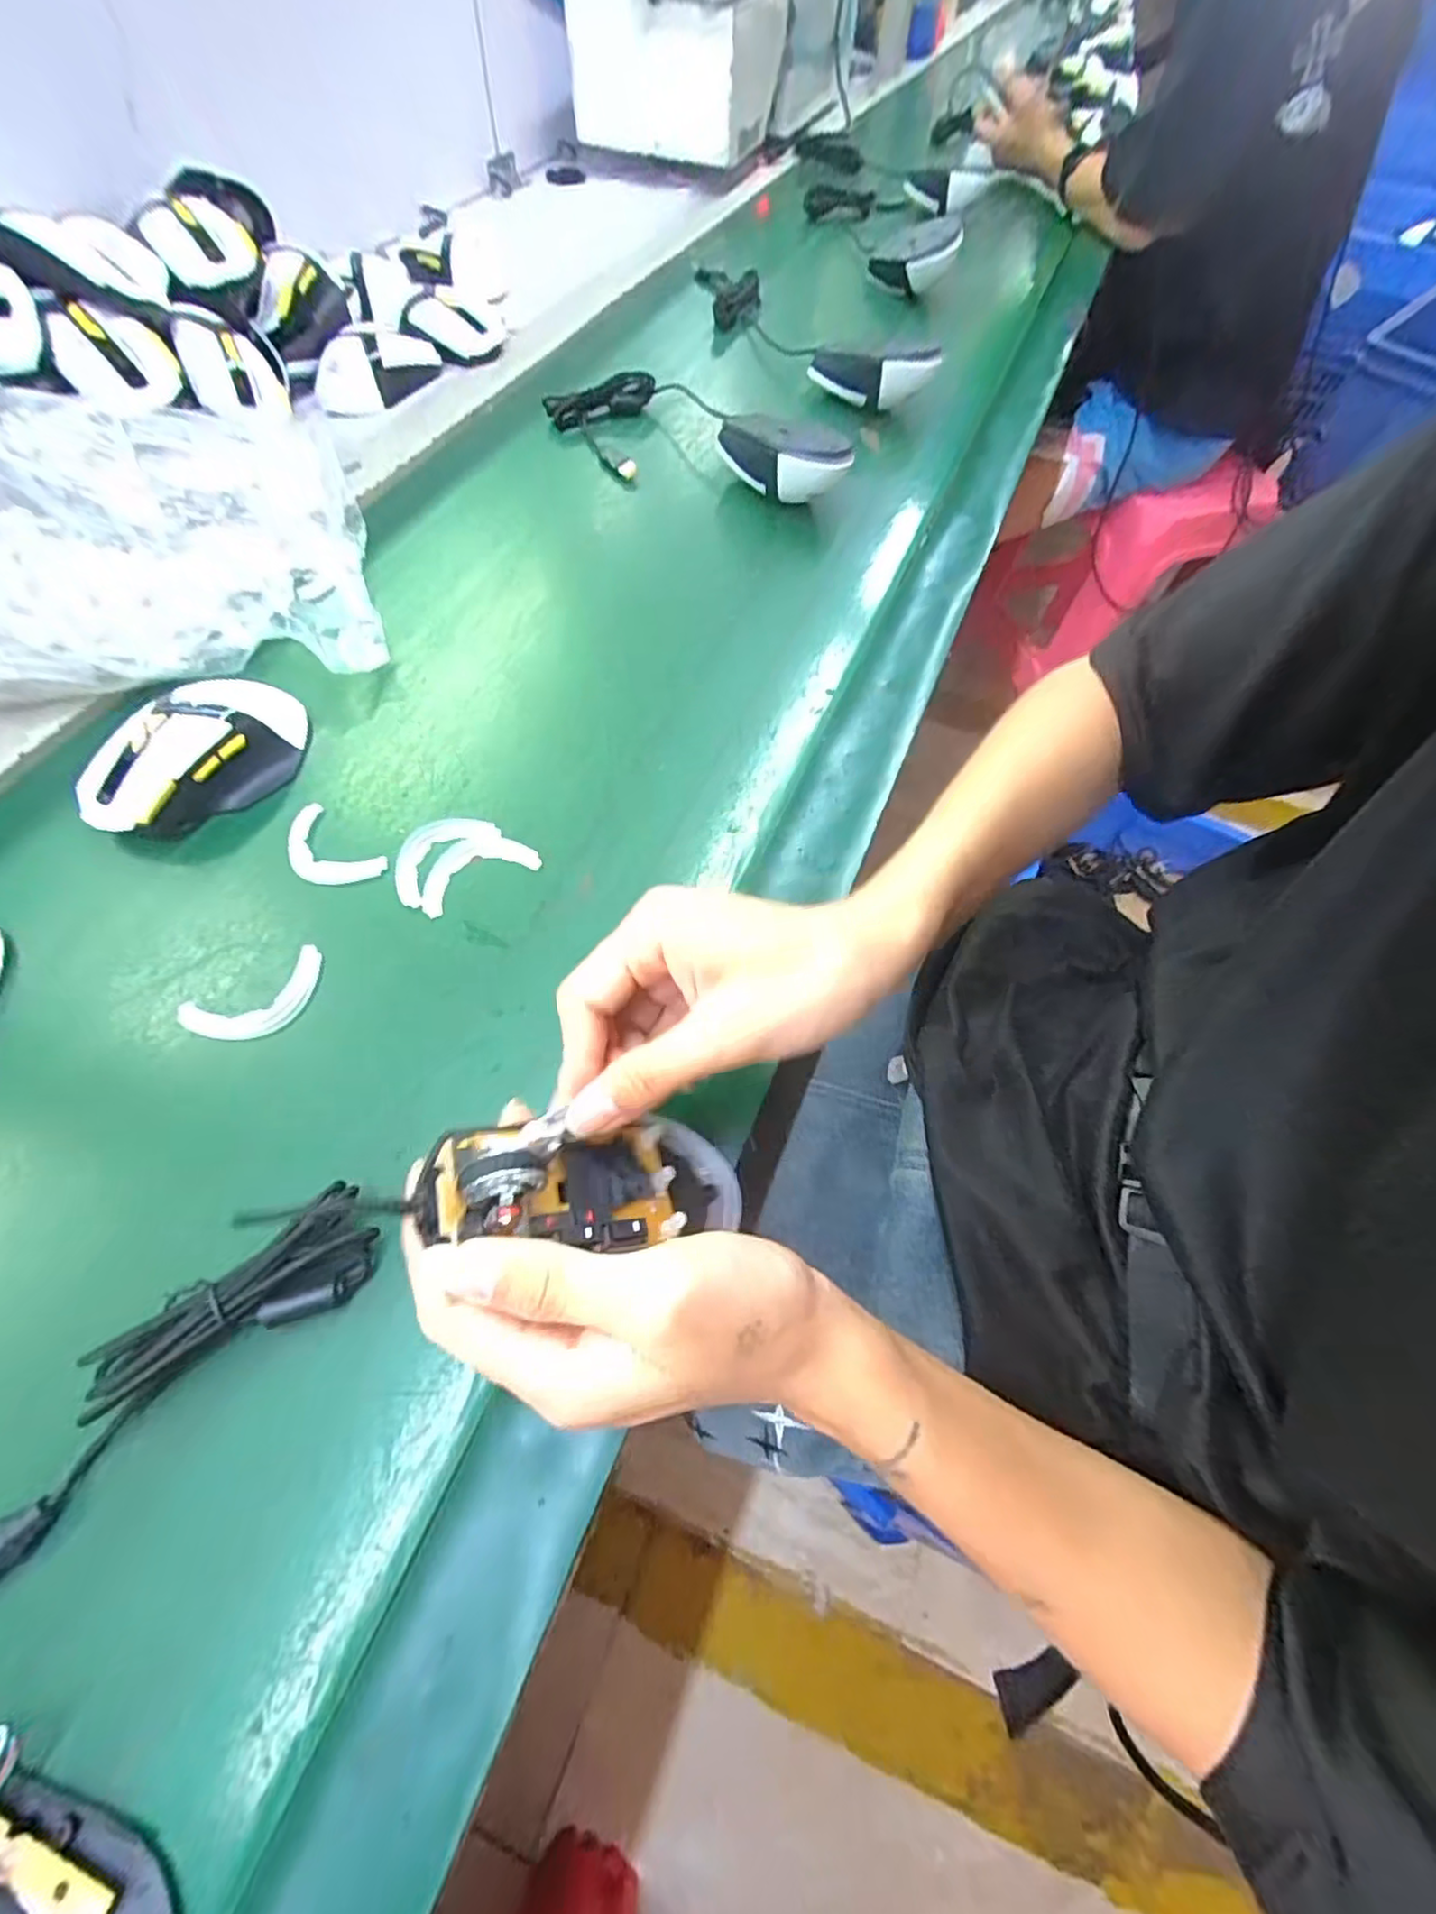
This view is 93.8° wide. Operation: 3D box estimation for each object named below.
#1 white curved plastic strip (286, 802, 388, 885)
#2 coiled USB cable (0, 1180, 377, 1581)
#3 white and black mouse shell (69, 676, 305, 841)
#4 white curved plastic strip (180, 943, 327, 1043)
[{"bbox_3d":[-0.211,-0.056,0.363,0.061,0.006,0.034,34,65,15],"label":"white curved plastic strip"},{"bbox_3d":[-0.201,0.150,0.238,0.167,0.022,0.040,-38,69,-21],"label":"coiled USB cable"},{"bbox_3d":[-0.286,-0.116,0.370,0.069,0.041,0.123,38,66,16],"label":"white and black mouse shell"},{"bbox_3d":[-0.217,0.021,0.317,0.063,0.004,0.034,-31,67,-18],"label":"white curved plastic strip"}]

